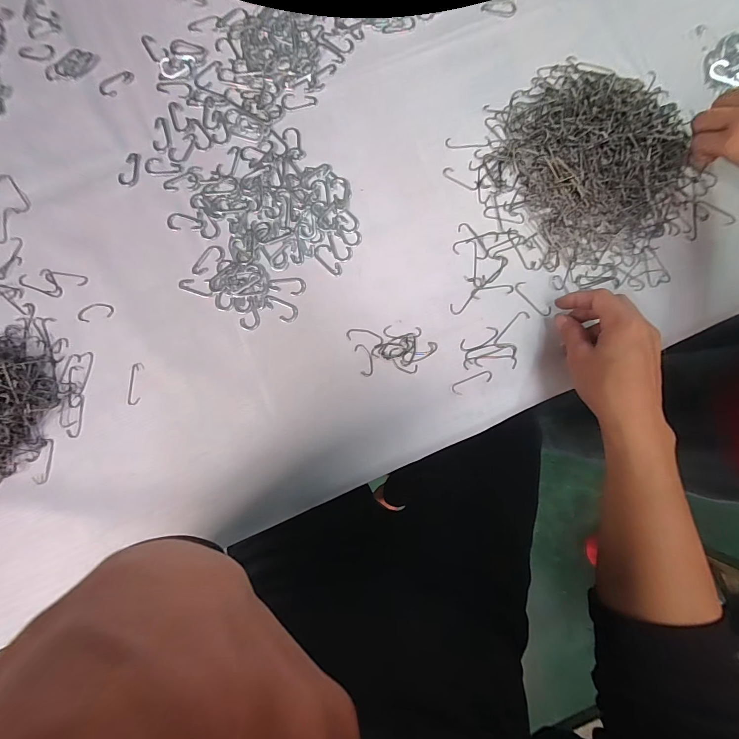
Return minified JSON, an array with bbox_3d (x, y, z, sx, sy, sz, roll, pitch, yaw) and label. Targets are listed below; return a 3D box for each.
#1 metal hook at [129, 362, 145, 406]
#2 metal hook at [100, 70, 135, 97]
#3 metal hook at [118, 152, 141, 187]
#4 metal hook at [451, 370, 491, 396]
[{"bbox_3d":[-0.225,0.014,0.331,0.011,0.004,0.041,2,85,-1],"label":"metal hook"},{"bbox_3d":[-0.262,-0.297,0.357,0.036,0.004,0.021,-45,87,-4],"label":"metal hook"},{"bbox_3d":[-0.240,-0.202,0.349,0.018,0.004,0.036,22,85,1],"label":"metal hook"},{"bbox_3d":[0.100,0.012,0.335,0.042,0.004,0.013,-25,86,-3],"label":"metal hook"}]

